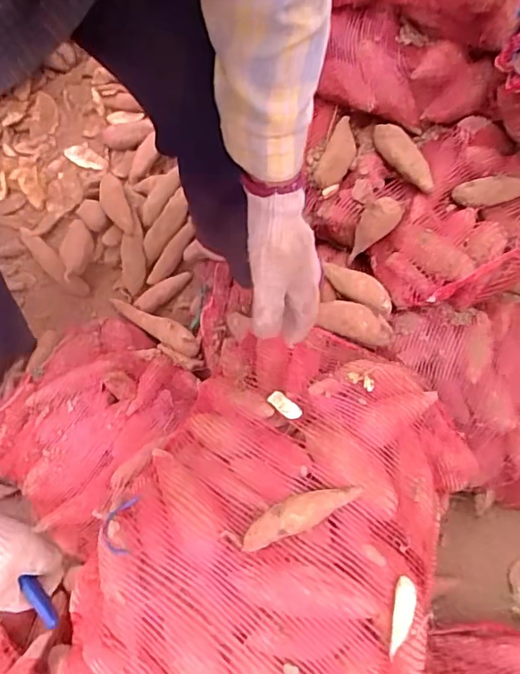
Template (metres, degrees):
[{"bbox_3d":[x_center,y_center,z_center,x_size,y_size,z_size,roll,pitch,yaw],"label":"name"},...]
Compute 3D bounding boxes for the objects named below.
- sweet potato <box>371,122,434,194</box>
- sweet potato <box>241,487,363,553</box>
[{"bbox_3d":[0.233,-0.295,0.876,0.044,0.039,0.163,-22,57,-6],"label":"sweet potato"},{"bbox_3d":[0.045,0.201,0.610,0.144,0.026,0.036,-22,70,-6],"label":"sweet potato"}]

